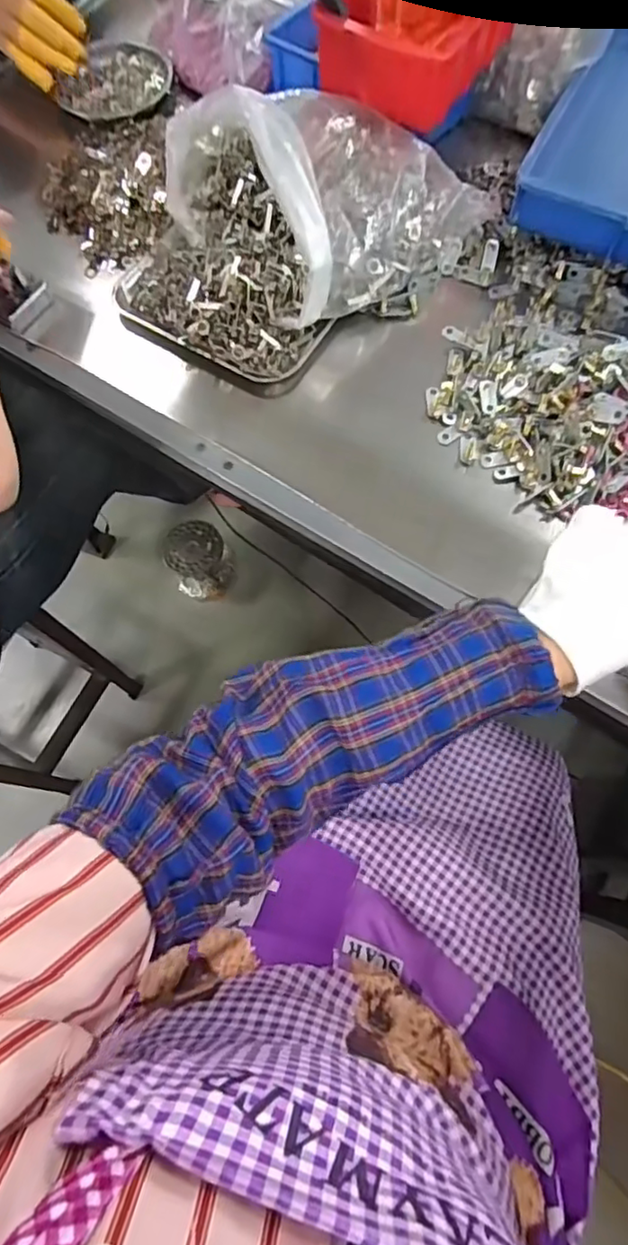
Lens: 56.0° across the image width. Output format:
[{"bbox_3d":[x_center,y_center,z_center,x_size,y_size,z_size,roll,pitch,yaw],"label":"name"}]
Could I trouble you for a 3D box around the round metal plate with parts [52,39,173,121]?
[{"bbox_3d":[-0.220,-0.612,0.668,0.101,0.017,0.114,25,73,10],"label":"round metal plate with parts"}]

